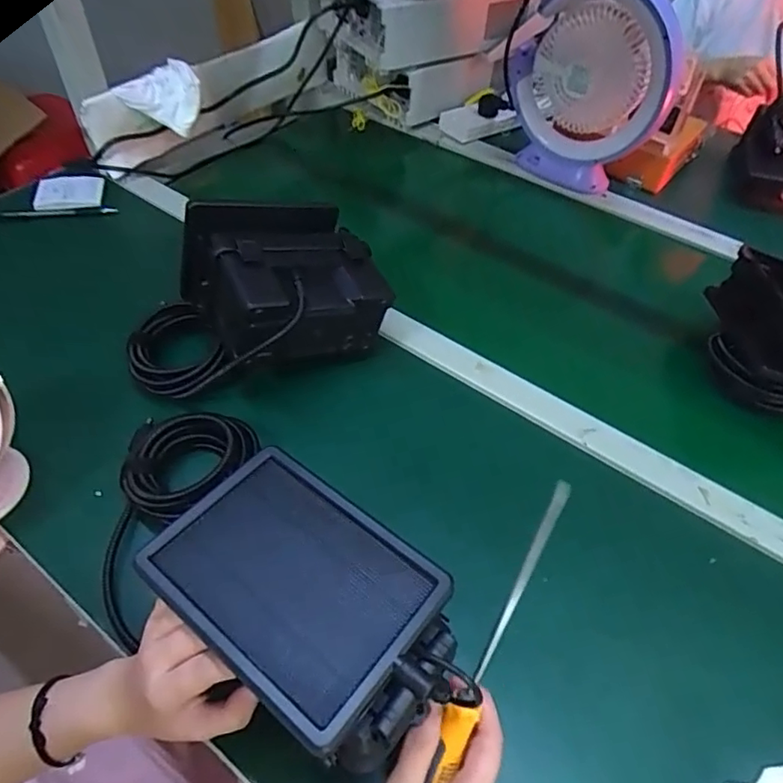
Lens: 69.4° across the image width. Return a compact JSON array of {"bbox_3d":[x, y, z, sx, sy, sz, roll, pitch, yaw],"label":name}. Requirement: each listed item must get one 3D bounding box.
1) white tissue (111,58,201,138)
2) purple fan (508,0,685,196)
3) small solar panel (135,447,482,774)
[{"bbox_3d":[-0.353,-0.450,0.872,0.122,0.096,0.034,-29,57,-24],"label":"white tissue"},{"bbox_3d":[0.301,-0.468,0.875,0.093,0.276,0.245,-29,58,-25],"label":"purple fan"},{"bbox_3d":[-0.048,0.130,0.351,0.192,0.048,0.117,34,56,22],"label":"small solar panel"}]

